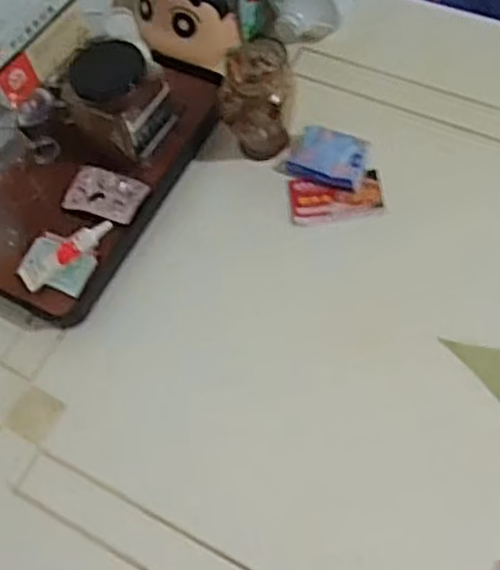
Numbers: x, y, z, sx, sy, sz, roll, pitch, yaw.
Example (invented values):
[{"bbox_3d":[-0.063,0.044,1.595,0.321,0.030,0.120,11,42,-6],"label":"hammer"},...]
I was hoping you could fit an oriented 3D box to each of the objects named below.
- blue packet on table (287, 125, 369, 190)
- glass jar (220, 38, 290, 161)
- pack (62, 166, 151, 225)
[{"bbox_3d":[0.081,-0.129,0.732,0.078,0.018,0.053,21,65,13],"label":"blue packet on table"},{"bbox_3d":[0.007,-0.181,0.712,0.062,0.094,0.071,-1,62,1],"label":"glass jar"},{"bbox_3d":[-0.143,-0.089,0.710,0.082,0.008,0.053,22,61,22],"label":"pack"}]

